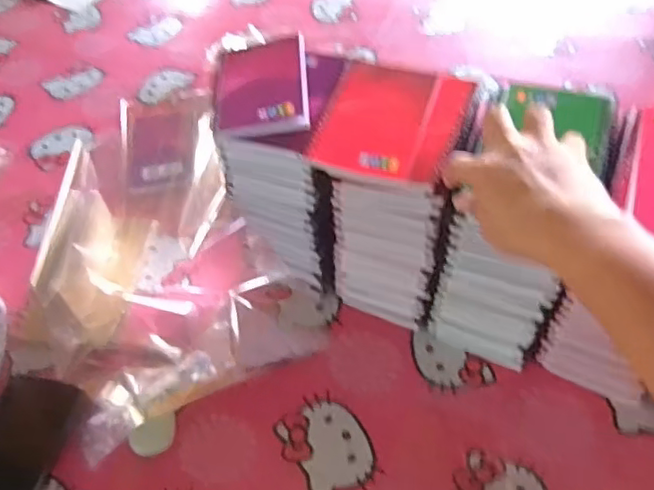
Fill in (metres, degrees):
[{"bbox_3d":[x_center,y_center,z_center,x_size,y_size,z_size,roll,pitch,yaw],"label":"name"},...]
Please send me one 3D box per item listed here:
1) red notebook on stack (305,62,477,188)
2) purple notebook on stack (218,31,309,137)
[{"bbox_3d":[0.053,-0.102,0.505,0.108,0.015,0.128,12,55,15],"label":"red notebook on stack"},{"bbox_3d":[-0.057,-0.142,0.544,0.076,0.018,0.111,-5,53,2],"label":"purple notebook on stack"}]

